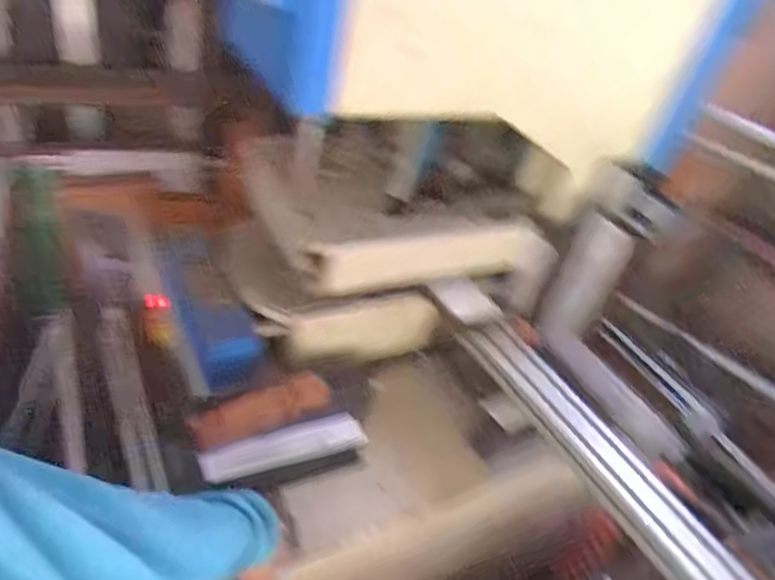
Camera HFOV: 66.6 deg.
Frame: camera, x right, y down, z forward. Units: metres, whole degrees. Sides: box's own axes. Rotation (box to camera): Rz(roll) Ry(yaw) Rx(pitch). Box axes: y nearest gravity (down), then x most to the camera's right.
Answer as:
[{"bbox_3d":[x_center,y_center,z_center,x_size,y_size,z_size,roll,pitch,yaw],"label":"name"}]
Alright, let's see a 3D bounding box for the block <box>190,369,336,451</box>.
[{"bbox_3d":[-0.189,0.180,0.877,0.202,0.062,0.036,-19,39,-12],"label":"block"}]

